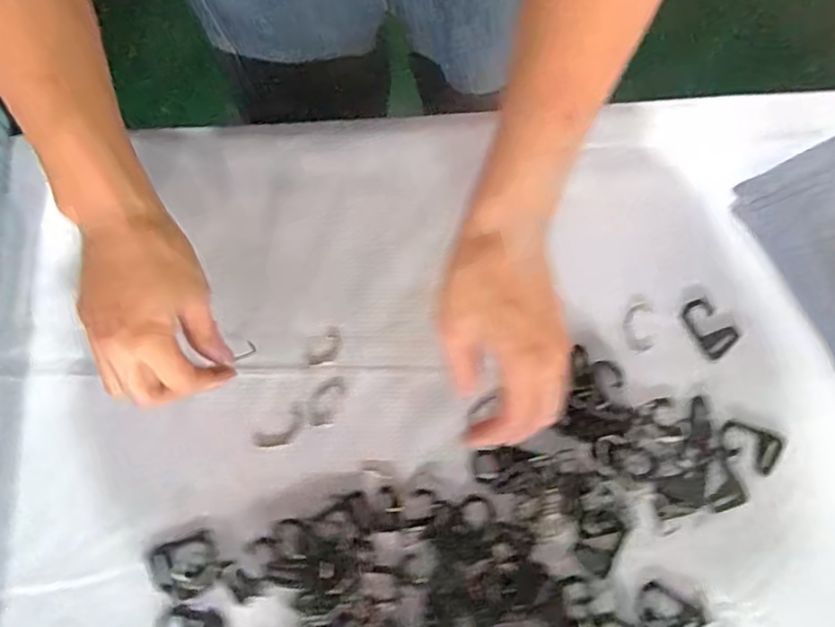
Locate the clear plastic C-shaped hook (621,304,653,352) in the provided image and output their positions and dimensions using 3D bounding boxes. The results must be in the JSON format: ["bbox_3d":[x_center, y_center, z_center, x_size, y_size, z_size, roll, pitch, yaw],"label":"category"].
[{"bbox_3d":[0.158,0.010,0.461,0.020,0.004,0.036,1,77,0],"label":"clear plastic C-shaped hook"}]

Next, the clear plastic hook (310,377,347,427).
[{"bbox_3d":[-0.064,0.062,0.448,0.020,0.004,0.036,20,78,4],"label":"clear plastic hook"}]

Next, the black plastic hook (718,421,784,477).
[{"bbox_3d":[0.231,0.091,0.444,0.042,0.004,0.027,27,78,6],"label":"black plastic hook"}]

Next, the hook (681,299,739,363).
[{"bbox_3d":[0.208,0.011,0.461,0.029,0.004,0.042,-41,80,-9],"label":"hook"}]

